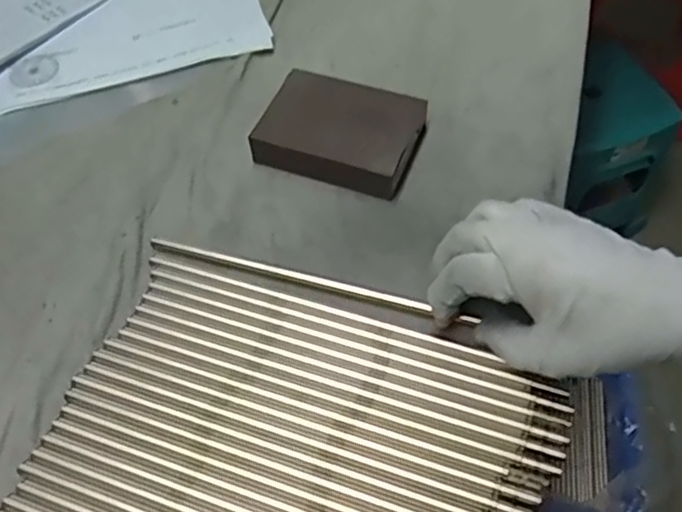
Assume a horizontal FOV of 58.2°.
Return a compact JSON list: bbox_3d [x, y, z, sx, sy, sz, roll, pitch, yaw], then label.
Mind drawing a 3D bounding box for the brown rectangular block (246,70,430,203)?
[{"bbox_3d":[0.000,-0.081,0.395,0.096,0.026,0.068,18,60,13],"label":"brown rectangular block"}]

